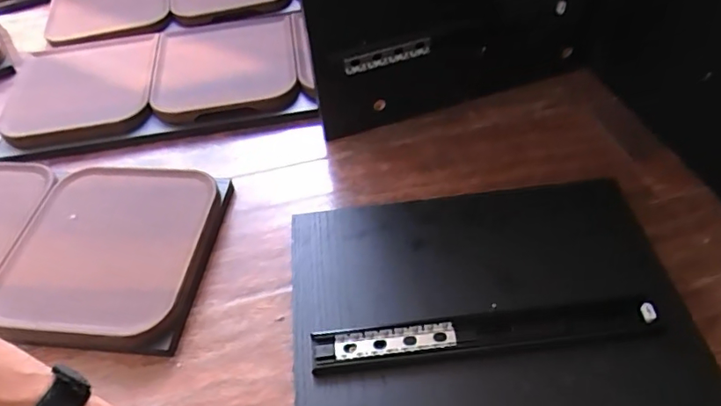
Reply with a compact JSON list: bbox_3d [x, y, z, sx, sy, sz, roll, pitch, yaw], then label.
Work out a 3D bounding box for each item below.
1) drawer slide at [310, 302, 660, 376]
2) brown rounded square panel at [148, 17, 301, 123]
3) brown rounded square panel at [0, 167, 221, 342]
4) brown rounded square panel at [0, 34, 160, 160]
[{"bbox_3d":[0.102,0.110,0.446,0.283,0.010,0.032,-7,49,0],"label":"drawer slide"},{"bbox_3d":[-0.190,-0.194,0.751,0.197,0.054,0.206,-10,49,-2],"label":"brown rounded square panel"},{"bbox_3d":[-0.262,0.049,0.553,0.211,0.034,0.201,4,50,10],"label":"brown rounded square panel"},{"bbox_3d":[-0.384,-0.164,0.730,0.205,0.027,0.218,-15,50,-6],"label":"brown rounded square panel"}]

